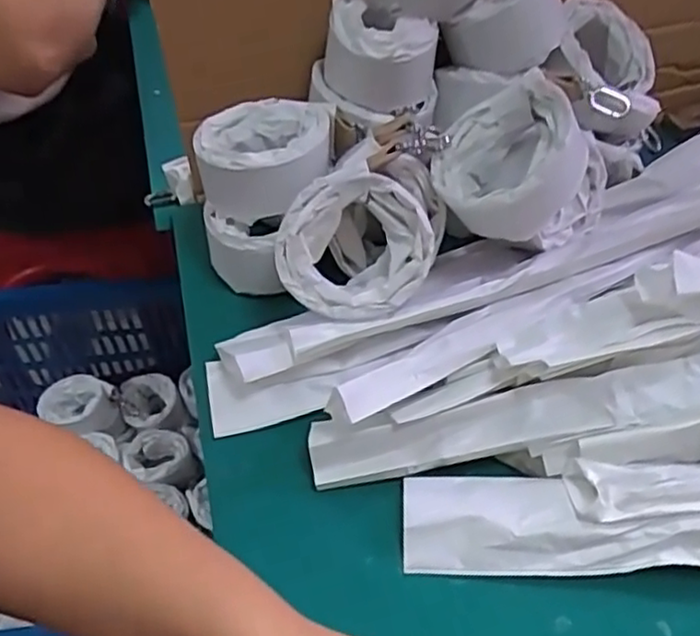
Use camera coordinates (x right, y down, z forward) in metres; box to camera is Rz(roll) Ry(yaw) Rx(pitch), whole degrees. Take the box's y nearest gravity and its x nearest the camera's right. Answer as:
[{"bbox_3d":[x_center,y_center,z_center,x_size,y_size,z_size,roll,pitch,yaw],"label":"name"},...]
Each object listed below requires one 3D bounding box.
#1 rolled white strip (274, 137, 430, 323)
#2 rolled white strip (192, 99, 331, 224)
[{"bbox_3d":[0.002,-0.047,0.440,0.096,0.037,0.090,-27,99,2],"label":"rolled white strip"},{"bbox_3d":[-0.062,-0.119,0.496,0.094,0.050,0.085,-2,50,-2],"label":"rolled white strip"}]

